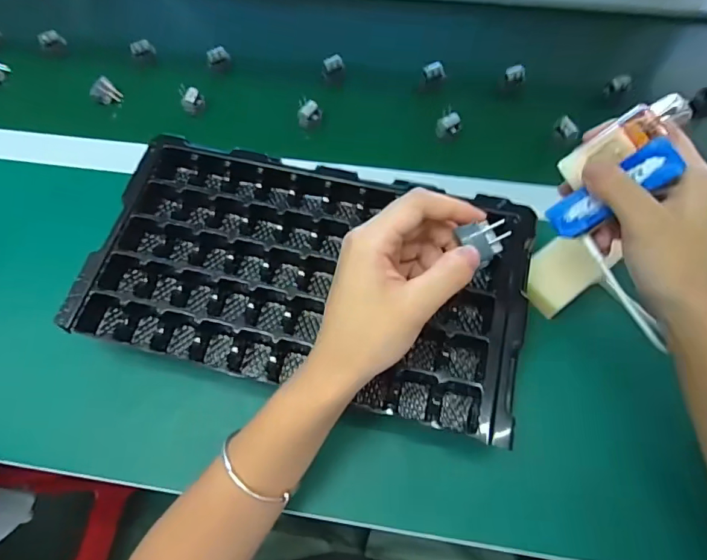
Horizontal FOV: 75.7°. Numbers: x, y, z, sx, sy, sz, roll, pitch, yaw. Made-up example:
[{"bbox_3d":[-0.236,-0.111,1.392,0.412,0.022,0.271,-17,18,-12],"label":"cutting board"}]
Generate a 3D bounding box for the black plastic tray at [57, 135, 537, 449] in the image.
[{"bbox_3d":[-0.035,-0.014,0.397,0.364,0.036,0.214,14,67,7],"label":"black plastic tray"}]

